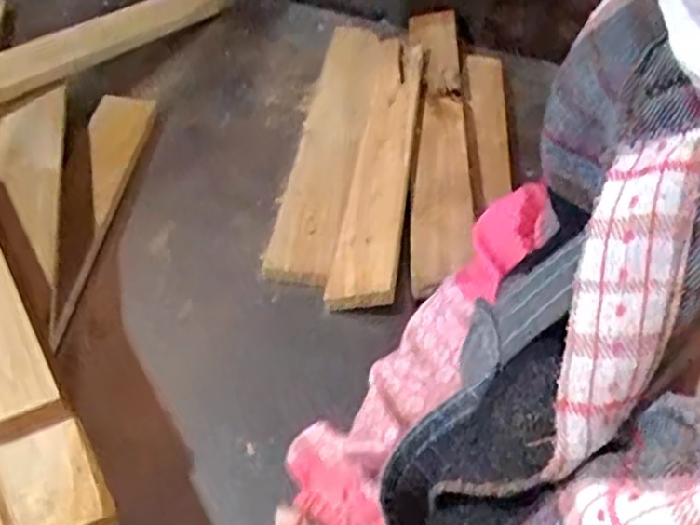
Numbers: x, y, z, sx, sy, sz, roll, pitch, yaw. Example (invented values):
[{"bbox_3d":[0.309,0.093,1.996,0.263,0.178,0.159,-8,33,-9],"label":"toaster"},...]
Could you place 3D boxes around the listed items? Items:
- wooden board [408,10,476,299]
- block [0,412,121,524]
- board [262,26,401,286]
[{"bbox_3d":[0.112,-0.187,0.945,0.069,0.025,0.571,6,46,-1],"label":"wooden board"},{"bbox_3d":[-0.206,0.151,0.505,0.065,0.020,0.087,-20,52,-24],"label":"block"},{"bbox_3d":[-0.008,-0.161,0.908,0.096,0.020,0.484,13,47,-1],"label":"board"}]

